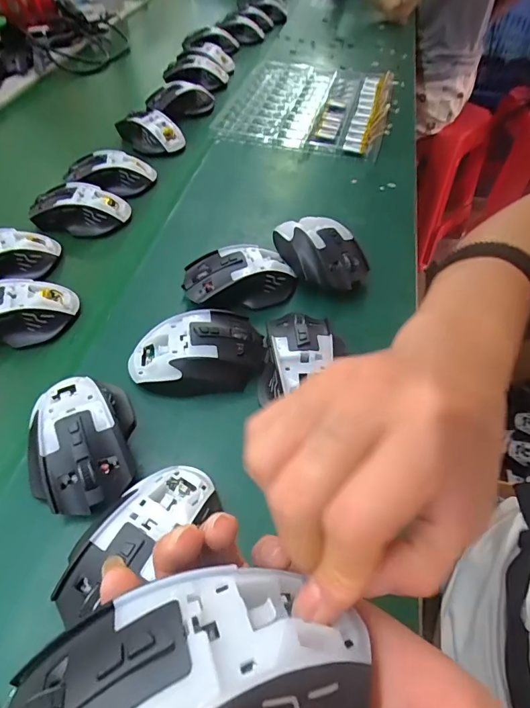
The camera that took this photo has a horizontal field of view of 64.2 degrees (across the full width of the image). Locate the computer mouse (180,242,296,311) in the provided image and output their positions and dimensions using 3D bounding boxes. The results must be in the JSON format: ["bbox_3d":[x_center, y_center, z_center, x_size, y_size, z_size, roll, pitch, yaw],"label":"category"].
[{"bbox_3d":[-0.025,-0.078,0.423,0.112,0.040,0.062,-6,52,-6],"label":"computer mouse"}]

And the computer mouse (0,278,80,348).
[{"bbox_3d":[-0.245,-0.041,0.406,0.117,0.036,0.066,-14,53,-12],"label":"computer mouse"}]

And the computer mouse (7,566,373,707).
[{"bbox_3d":[-0.023,0.093,0.118,0.107,0.035,0.059,-10,51,-6],"label":"computer mouse"}]

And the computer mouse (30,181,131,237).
[{"bbox_3d":[-0.227,-0.176,0.512,0.115,0.035,0.067,4,51,2],"label":"computer mouse"}]

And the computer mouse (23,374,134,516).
[{"bbox_3d":[-0.139,0.060,0.318,0.073,0.039,0.116,-11,52,-10],"label":"computer mouse"}]

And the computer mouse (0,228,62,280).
[{"bbox_3d":[-0.287,-0.105,0.456,0.117,0.034,0.062,-25,56,-20],"label":"computer mouse"}]

